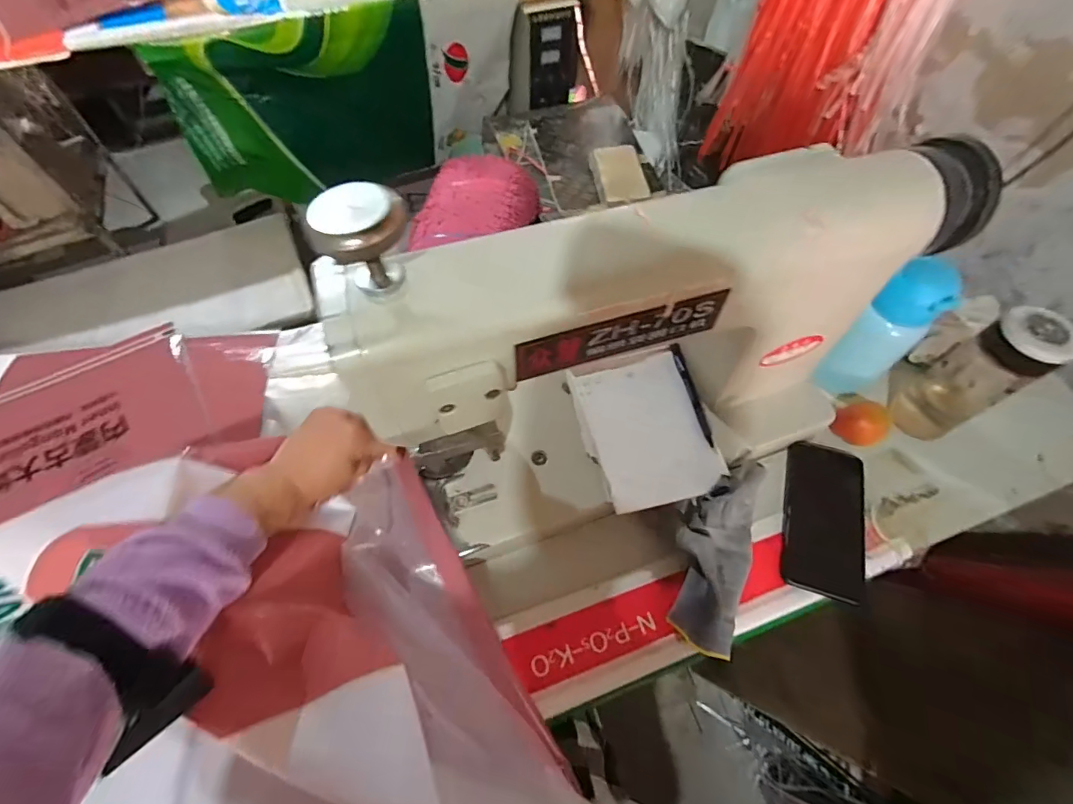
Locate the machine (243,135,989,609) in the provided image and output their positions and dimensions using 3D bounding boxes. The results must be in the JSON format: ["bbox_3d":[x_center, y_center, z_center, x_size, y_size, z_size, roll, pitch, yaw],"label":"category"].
[{"bbox_3d":[0.126,-0.026,0.437,0.515,0.297,0.212,-22,63,-12],"label":"machine"}]

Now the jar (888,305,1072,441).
[{"bbox_3d":[0.476,-0.023,0.512,0.069,0.172,0.070,-30,65,-16],"label":"jar"}]

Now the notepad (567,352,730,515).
[{"bbox_3d":[0.120,0.030,0.512,0.130,0.017,0.165,-16,62,-9],"label":"notepad"}]

